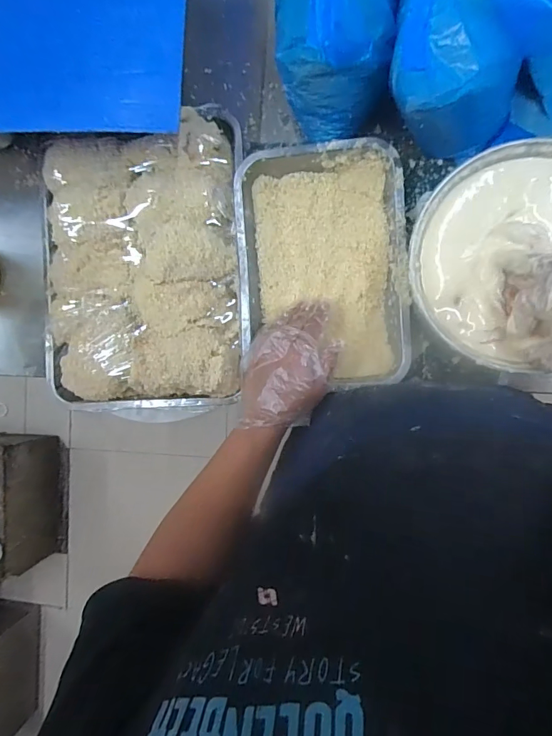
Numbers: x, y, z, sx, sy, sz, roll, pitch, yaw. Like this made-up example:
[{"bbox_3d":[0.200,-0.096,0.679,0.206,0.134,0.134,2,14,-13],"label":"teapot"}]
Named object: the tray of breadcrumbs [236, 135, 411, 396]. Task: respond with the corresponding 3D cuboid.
[{"bbox_3d":[0.060,-0.127,0.554,0.206,0.046,0.298,-3,90,10],"label":"tray of breadcrumbs"}]

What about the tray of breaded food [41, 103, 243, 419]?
[{"bbox_3d":[-0.180,-0.137,0.556,0.267,0.058,0.376,-3,90,10],"label":"tray of breaded food"}]

